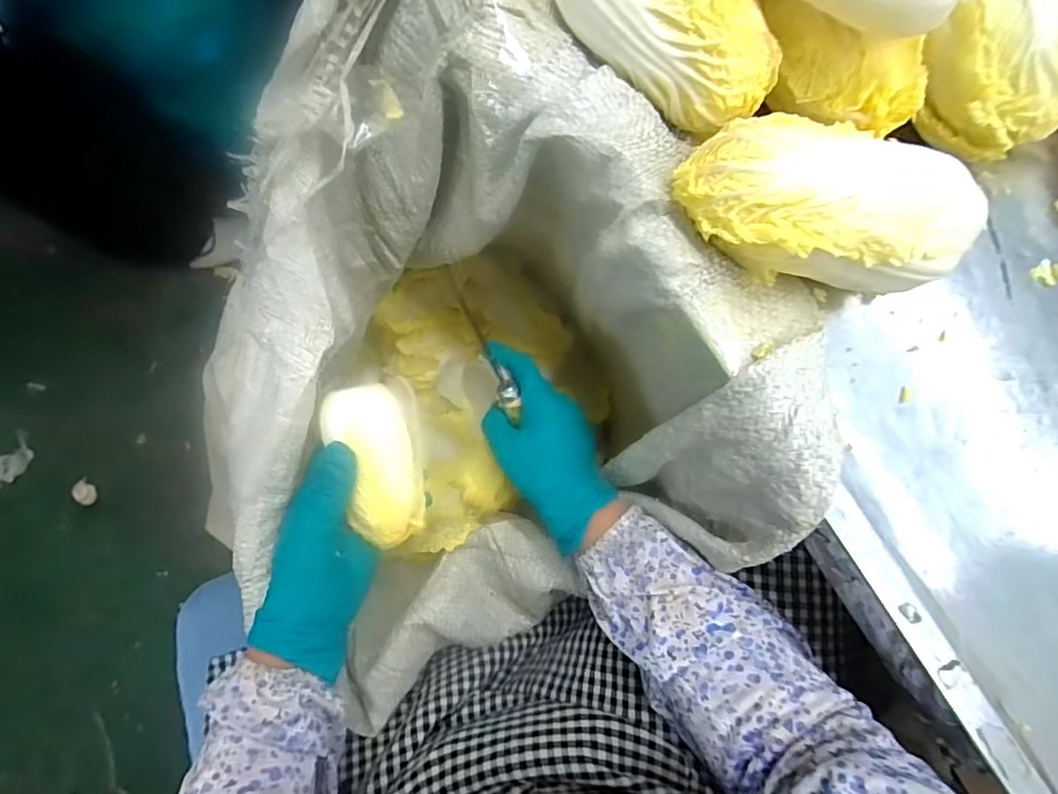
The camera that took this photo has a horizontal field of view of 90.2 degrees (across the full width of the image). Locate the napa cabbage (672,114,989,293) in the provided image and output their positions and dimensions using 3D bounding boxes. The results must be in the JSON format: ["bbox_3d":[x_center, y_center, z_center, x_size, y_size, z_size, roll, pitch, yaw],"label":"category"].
[{"bbox_3d":[0.140,-0.093,0.257,0.130,0.055,0.071,5,83,-4],"label":"napa cabbage"}]

